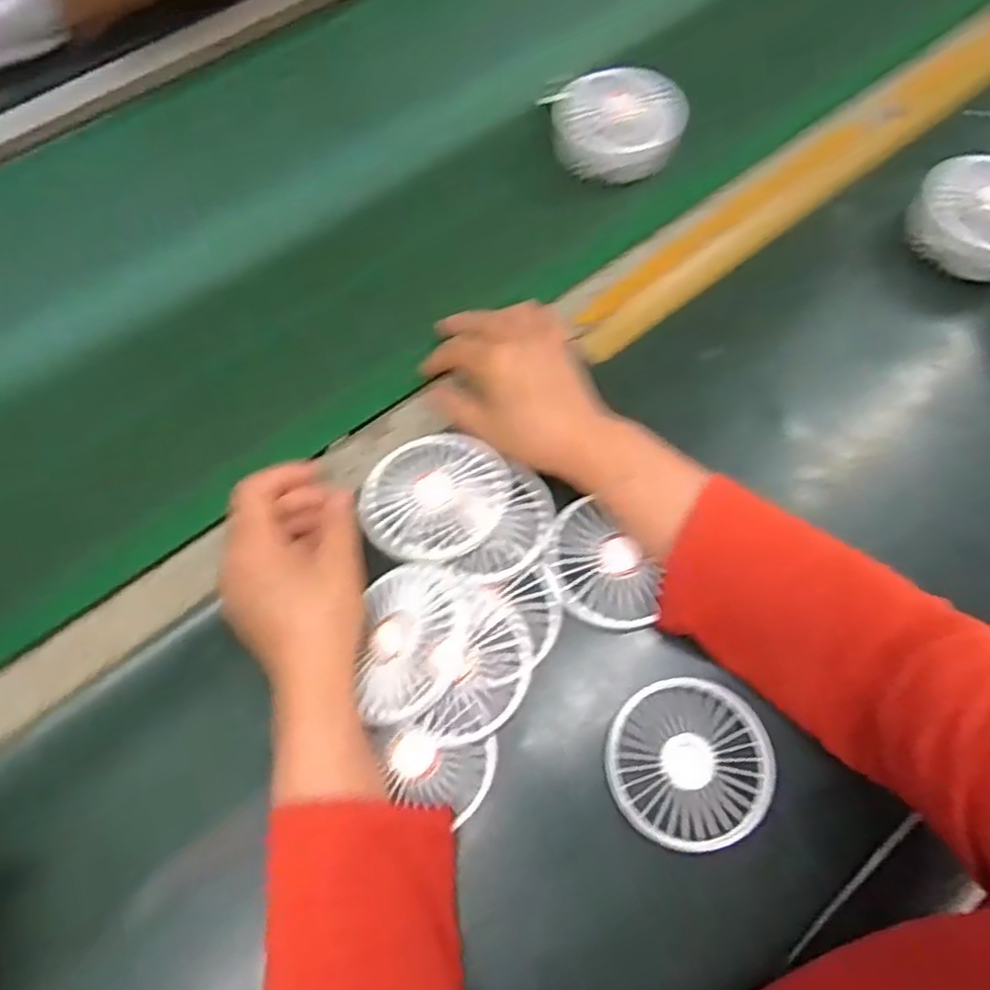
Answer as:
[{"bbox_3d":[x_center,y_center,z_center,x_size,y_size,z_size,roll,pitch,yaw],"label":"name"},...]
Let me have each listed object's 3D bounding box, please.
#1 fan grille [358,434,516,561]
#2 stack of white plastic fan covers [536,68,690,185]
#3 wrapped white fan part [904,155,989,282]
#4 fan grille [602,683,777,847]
[{"bbox_3d":[-0.037,0.000,0.449,0.092,0.018,0.084,0,66,0],"label":"fan grille"},{"bbox_3d":[0.098,-0.299,0.565,0.104,0.039,0.084,-20,68,-8],"label":"stack of white plastic fan covers"},{"bbox_3d":[0.357,-0.200,0.520,0.084,0.050,0.097,-33,70,-13],"label":"wrapped white fan part"},{"bbox_3d":[0.110,0.151,0.401,0.089,0.007,0.087,0,66,0],"label":"fan grille"}]

